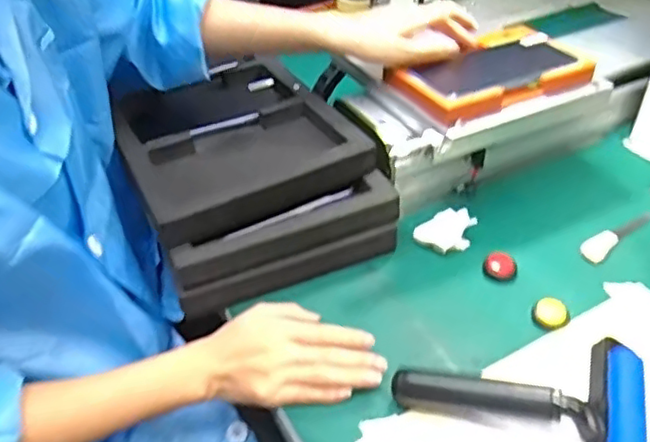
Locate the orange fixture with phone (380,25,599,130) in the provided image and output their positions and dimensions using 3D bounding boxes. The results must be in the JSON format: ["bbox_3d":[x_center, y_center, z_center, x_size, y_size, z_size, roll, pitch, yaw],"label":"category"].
[{"bbox_3d":[0.167,-0.152,0.636,0.193,0.027,0.107,-21,43,-19],"label":"orange fixture with phone"}]

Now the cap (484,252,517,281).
[{"bbox_3d":[0.171,0.044,0.608,0.030,0.005,0.033,-2,40,2],"label":"cap"}]

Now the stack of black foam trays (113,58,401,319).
[{"bbox_3d":[-0.085,-0.054,0.671,0.225,0.094,0.287,-20,43,-18],"label":"stack of black foam trays"}]

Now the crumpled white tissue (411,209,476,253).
[{"bbox_3d":[0.128,0.011,0.640,0.066,0.010,0.046,-31,47,-28],"label":"crumpled white tissue"}]

